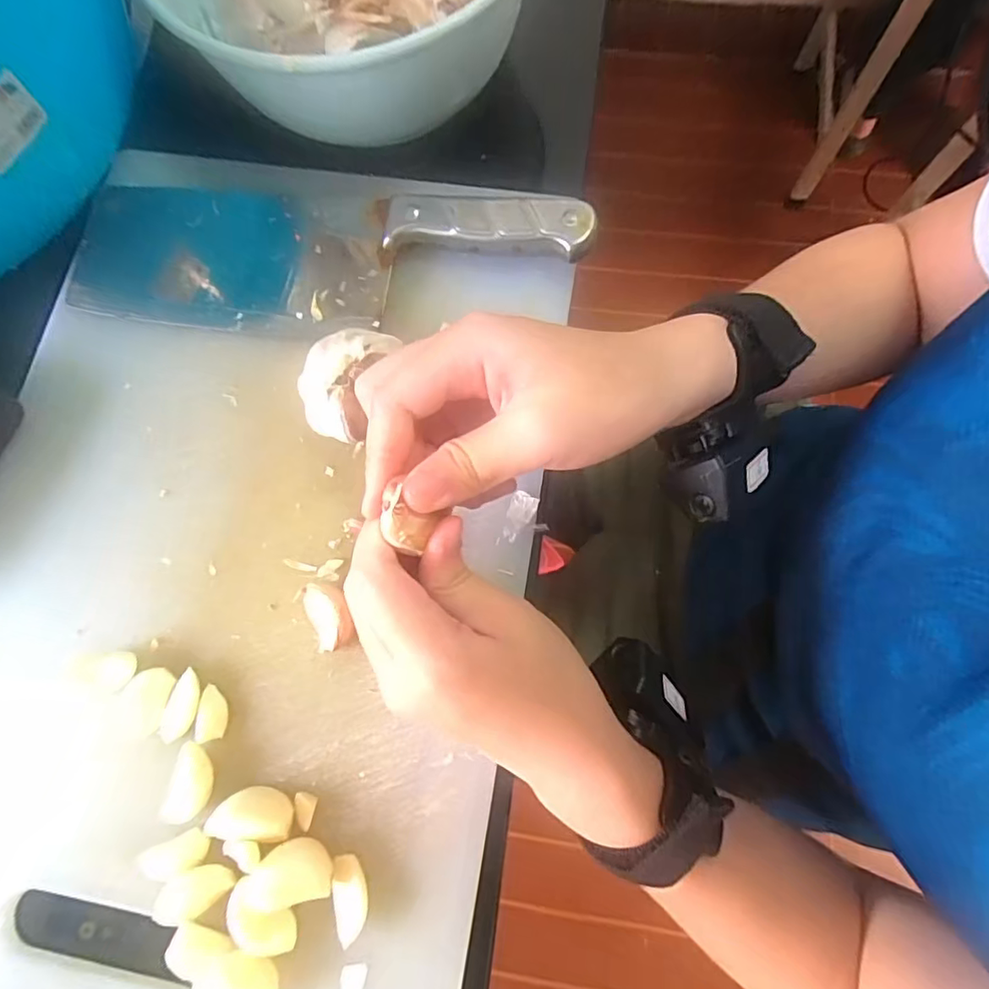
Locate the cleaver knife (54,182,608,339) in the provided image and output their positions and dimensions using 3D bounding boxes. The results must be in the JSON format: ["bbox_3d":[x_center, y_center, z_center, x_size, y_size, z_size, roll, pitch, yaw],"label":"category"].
[{"bbox_3d":[-0.091,-0.125,0.286,0.270,0.026,0.081,6,76,3],"label":"cleaver knife"}]

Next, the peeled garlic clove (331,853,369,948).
[{"bbox_3d":[-0.058,0.165,0.224,0.013,0.006,0.030,-9,76,-1],"label":"peeled garlic clove"}]

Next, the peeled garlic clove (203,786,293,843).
[{"bbox_3d":[-0.102,0.134,0.227,0.034,0.013,0.019,8,76,4],"label":"peeled garlic clove"}]

